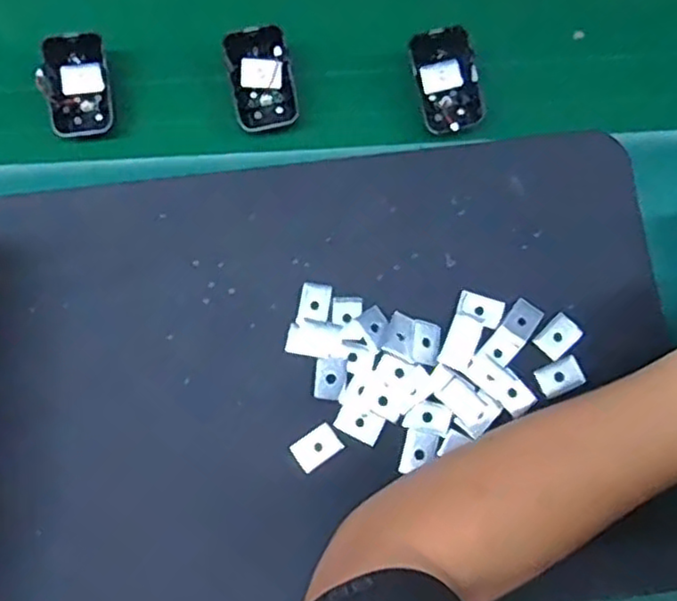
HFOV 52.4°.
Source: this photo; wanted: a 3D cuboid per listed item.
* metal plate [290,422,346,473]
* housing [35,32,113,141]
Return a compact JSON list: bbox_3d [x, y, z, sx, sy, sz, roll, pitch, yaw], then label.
[{"bbox_3d":[-0.013,0.092,0.430,0.029,0.004,0.020,-36,79,-7],"label":"metal plate"},{"bbox_3d":[-0.187,-0.154,0.487,0.046,0.030,0.071,-4,77,0],"label":"housing"}]

